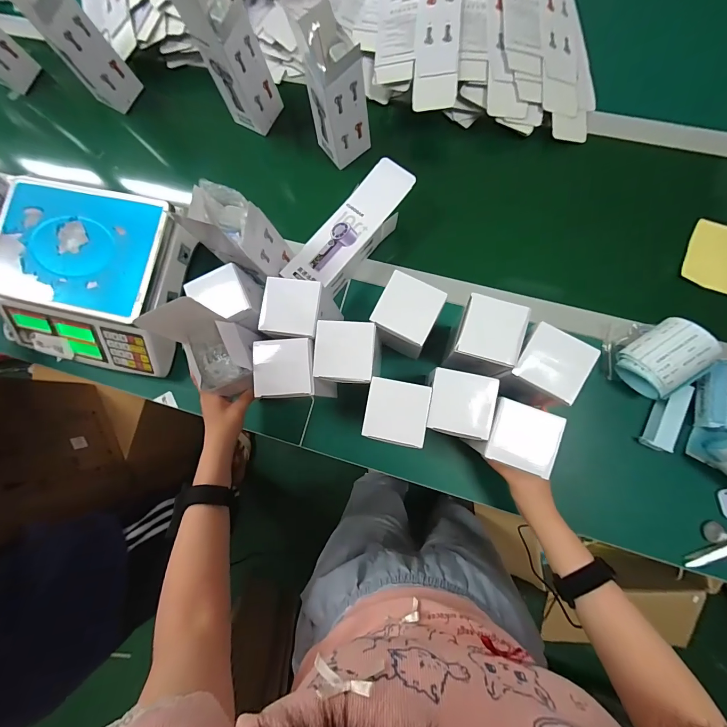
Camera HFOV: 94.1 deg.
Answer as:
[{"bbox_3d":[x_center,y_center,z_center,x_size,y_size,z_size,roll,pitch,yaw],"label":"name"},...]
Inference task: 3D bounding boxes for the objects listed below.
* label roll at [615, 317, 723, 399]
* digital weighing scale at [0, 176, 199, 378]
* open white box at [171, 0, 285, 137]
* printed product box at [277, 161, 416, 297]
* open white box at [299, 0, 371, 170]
[{"bbox_3d":[0.427,-0.005,0.482,0.096,0.073,0.087,-31,80,1],"label":"label roll"},{"bbox_3d":[-0.451,-0.138,0.551,0.288,0.101,0.268,13,84,7],"label":"digital weighing scale"},{"bbox_3d":[-0.209,-0.489,0.537,0.071,0.215,0.080,32,86,9],"label":"open white box"},{"bbox_3d":[-0.018,-0.208,0.552,0.077,0.066,0.243,40,88,9],"label":"printed product box"},{"bbox_3d":[-0.045,-0.415,0.530,0.074,0.176,0.083,-34,80,0],"label":"open white box"}]

